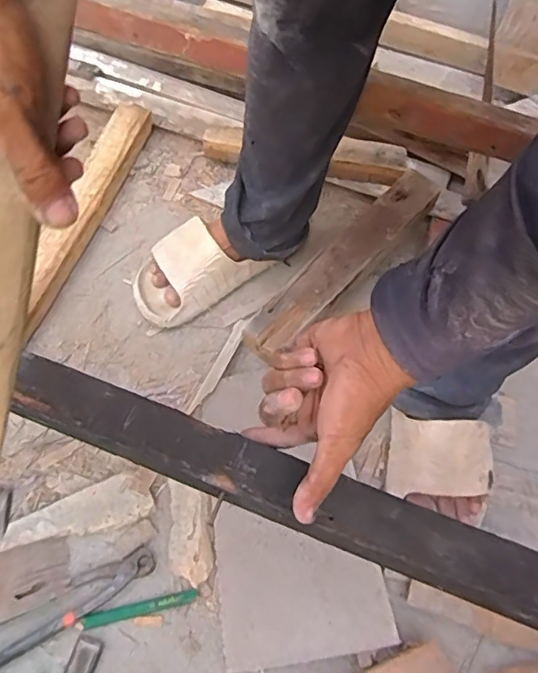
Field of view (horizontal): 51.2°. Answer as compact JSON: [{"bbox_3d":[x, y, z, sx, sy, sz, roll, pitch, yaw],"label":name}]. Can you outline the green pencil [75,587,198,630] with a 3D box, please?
[{"bbox_3d":[-0.146,0.303,0.625,0.129,0.007,0.016,-11,62,-9],"label":"green pencil"}]

